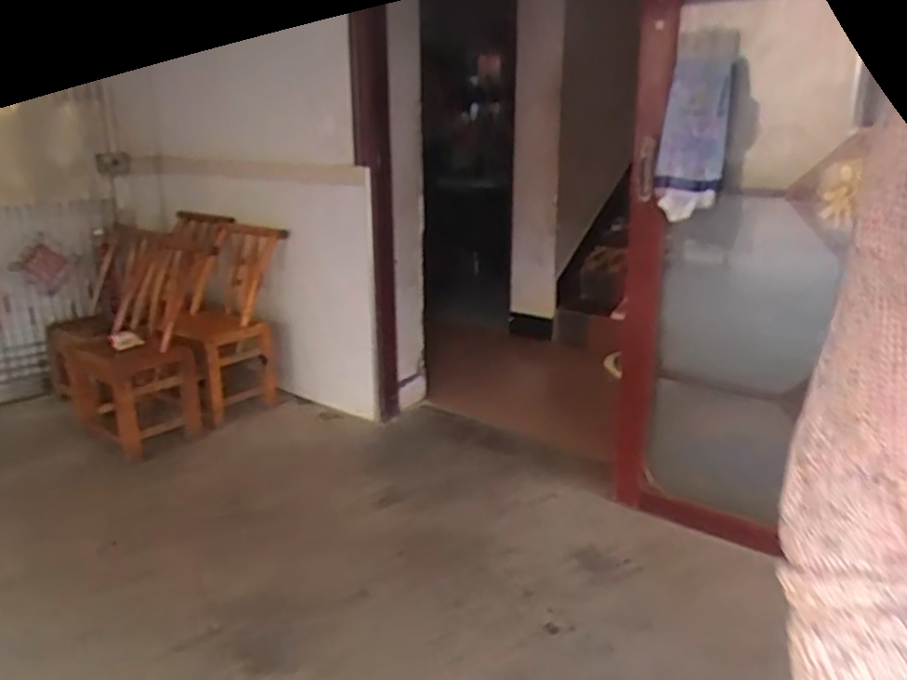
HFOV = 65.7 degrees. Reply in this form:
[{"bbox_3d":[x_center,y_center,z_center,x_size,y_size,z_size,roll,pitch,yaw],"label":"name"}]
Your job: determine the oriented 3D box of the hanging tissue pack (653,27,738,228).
[{"bbox_3d":[0.575,-0.515,1.677,0.155,0.413,0.110,5,17,17],"label":"hanging tissue pack"}]

